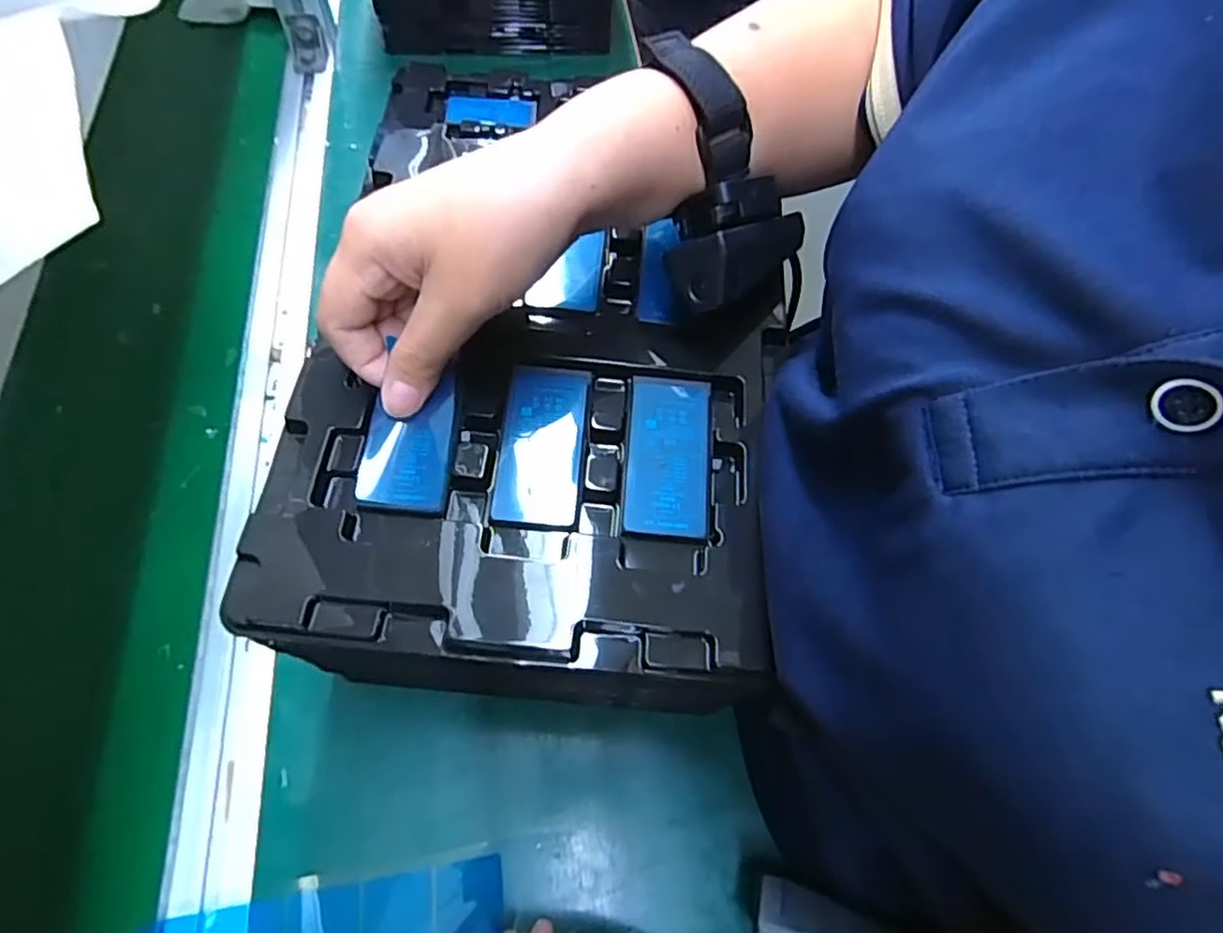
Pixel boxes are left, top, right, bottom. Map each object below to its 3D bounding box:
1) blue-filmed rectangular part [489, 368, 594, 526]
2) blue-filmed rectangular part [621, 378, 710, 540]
[{"bbox_3d":[-0.030,-0.010,0.286,0.036,0.005,0.077,6,63,-1],"label":"blue-filmed rectangular part"},{"bbox_3d":[0.025,-0.007,0.284,0.035,0.004,0.076,5,63,-1],"label":"blue-filmed rectangular part"}]

